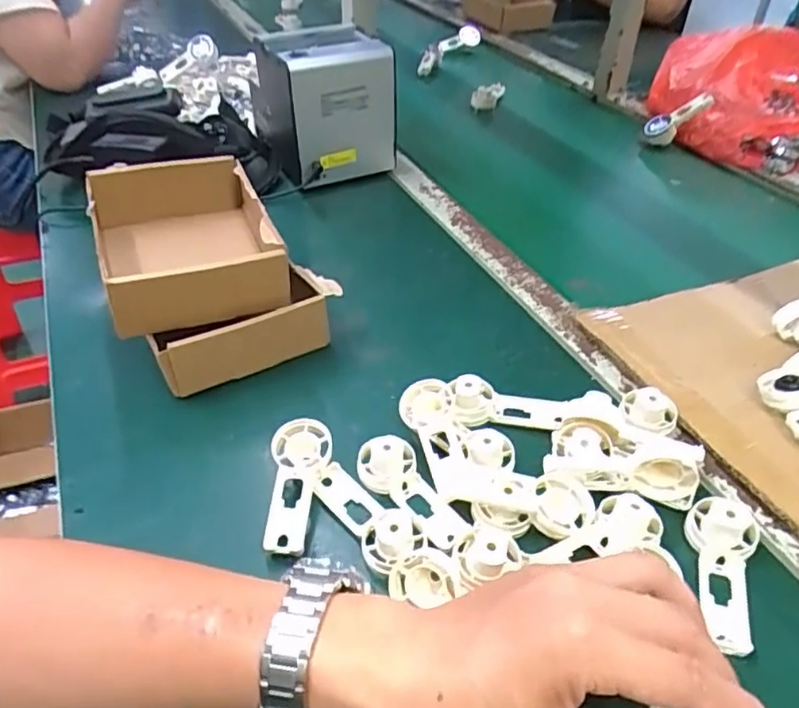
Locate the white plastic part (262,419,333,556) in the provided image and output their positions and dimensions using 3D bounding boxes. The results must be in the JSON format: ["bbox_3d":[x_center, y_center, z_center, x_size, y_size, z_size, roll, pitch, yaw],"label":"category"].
[{"bbox_3d":[-0.066,0.088,0.411,0.037,0.032,0.090,-1,41,0],"label":"white plastic part"}]

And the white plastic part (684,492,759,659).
[{"bbox_3d":[0.194,0.129,0.368,0.036,0.020,0.089,6,55,8],"label":"white plastic part"}]

